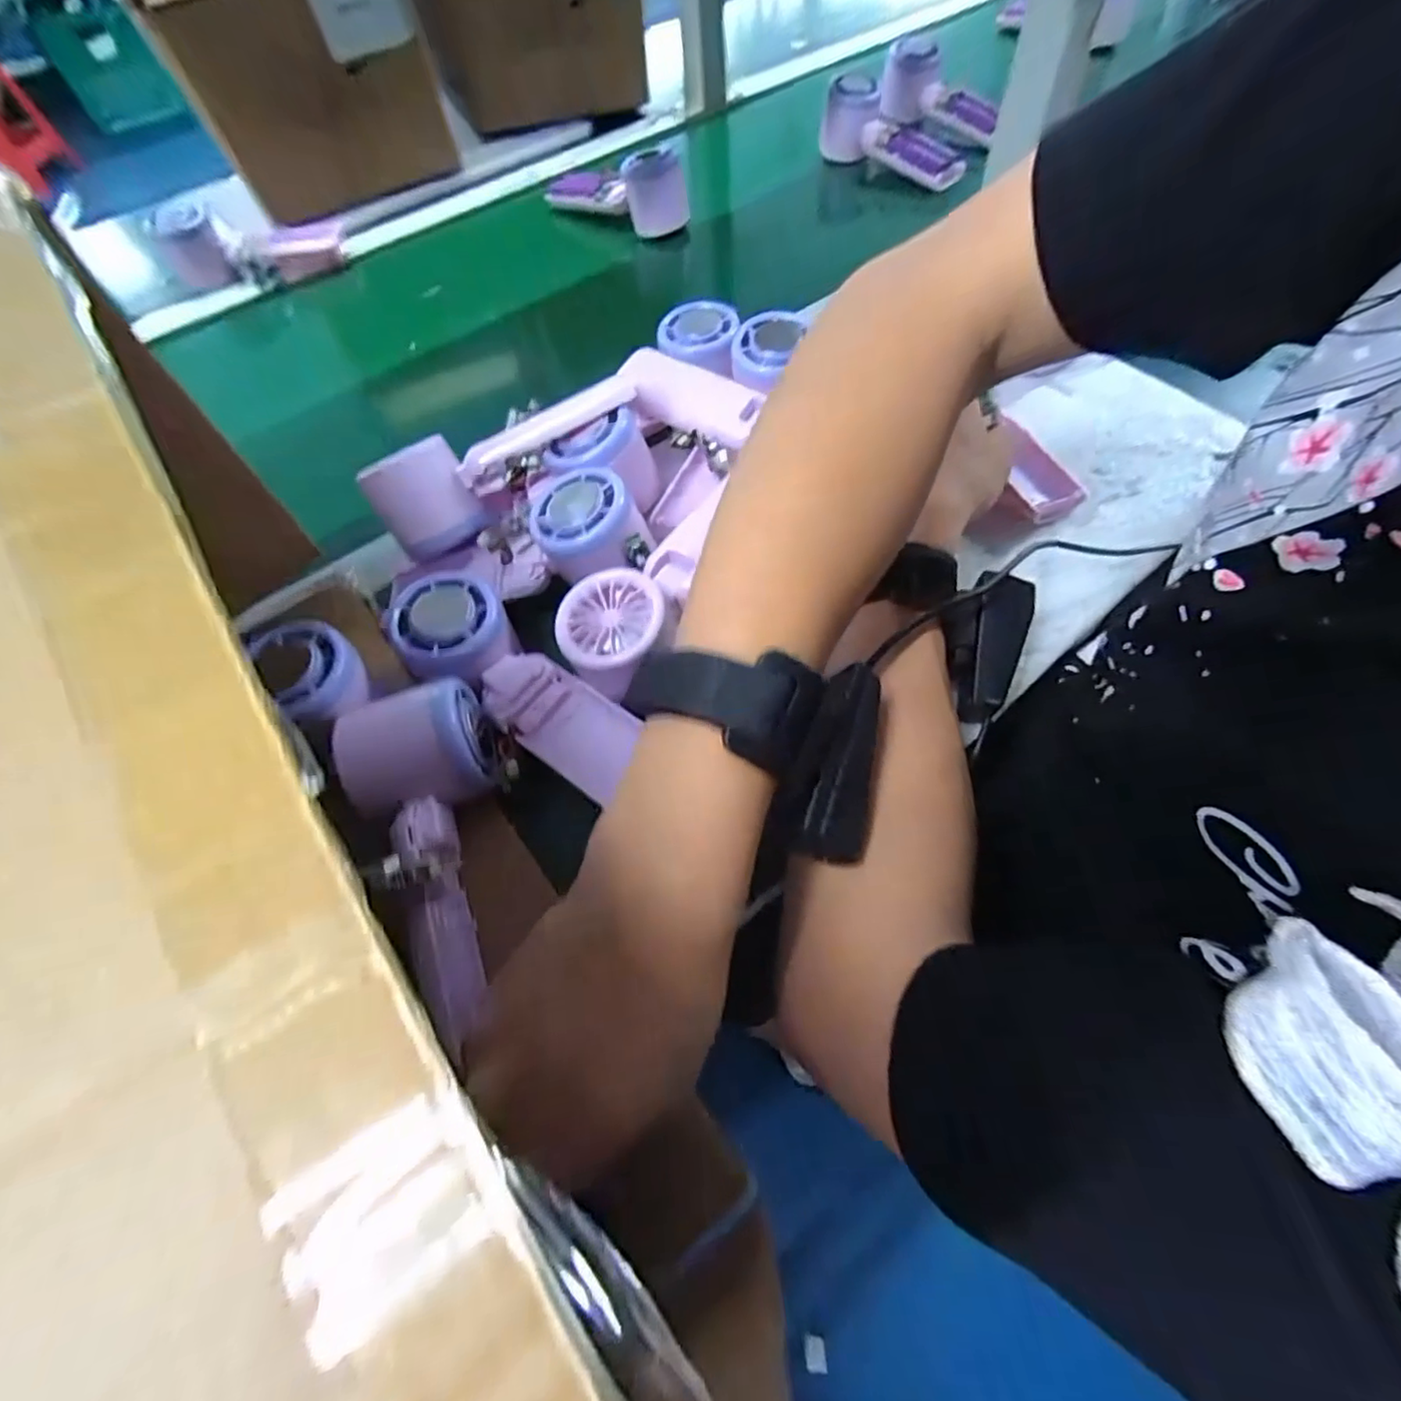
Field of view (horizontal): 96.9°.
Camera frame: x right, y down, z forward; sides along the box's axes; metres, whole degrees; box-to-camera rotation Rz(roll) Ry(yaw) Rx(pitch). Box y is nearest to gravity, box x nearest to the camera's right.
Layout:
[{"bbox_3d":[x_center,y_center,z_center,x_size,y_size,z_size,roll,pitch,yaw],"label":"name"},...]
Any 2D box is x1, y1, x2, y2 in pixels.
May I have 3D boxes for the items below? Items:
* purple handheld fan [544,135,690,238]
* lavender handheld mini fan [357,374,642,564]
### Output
[{"bbox_3d":[-0.085,-0.512,0.613,0.154,0.065,0.063,36,67,22],"label":"purple handheld fan"},{"bbox_3d":[-0.116,-0.145,0.375,0.161,0.063,0.063,-25,61,-12],"label":"lavender handheld mini fan"}]

